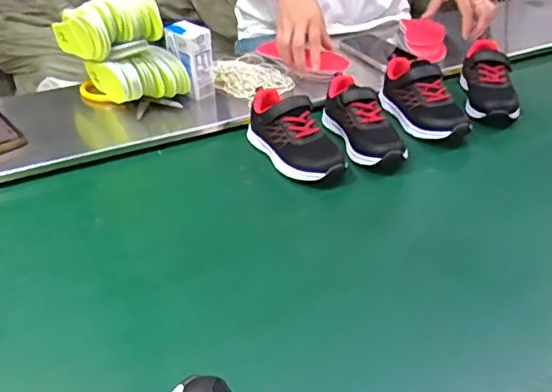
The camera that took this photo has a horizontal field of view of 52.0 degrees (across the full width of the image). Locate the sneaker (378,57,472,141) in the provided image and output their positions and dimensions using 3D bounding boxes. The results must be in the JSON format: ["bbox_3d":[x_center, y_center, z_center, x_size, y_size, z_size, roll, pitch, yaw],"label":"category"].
[{"bbox_3d":[0.222,-0.157,0.872,0.073,0.087,0.186,-14,37,-17],"label":"sneaker"}]

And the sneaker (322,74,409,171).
[{"bbox_3d":[0.129,-0.112,0.822,0.070,0.070,0.167,-11,36,-13],"label":"sneaker"}]

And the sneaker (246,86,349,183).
[{"bbox_3d":[0.020,-0.091,0.795,0.081,0.069,0.185,-18,38,-21],"label":"sneaker"}]

